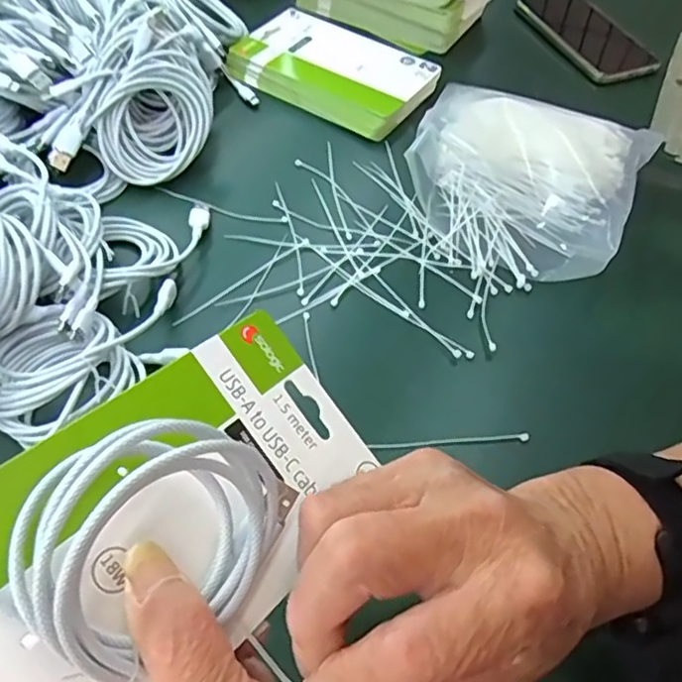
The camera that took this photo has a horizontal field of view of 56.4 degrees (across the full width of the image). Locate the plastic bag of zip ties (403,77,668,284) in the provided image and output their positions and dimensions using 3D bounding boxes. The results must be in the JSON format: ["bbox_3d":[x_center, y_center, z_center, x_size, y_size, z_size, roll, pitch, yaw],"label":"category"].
[{"bbox_3d":[0.146,-0.138,0.507,0.181,0.055,0.195,21,54,12],"label":"plastic bag of zip ties"}]

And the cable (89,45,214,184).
[{"bbox_3d":[-0.147,-0.177,0.508,0.102,0.076,0.038,-48,22,-2],"label":"cable"}]

